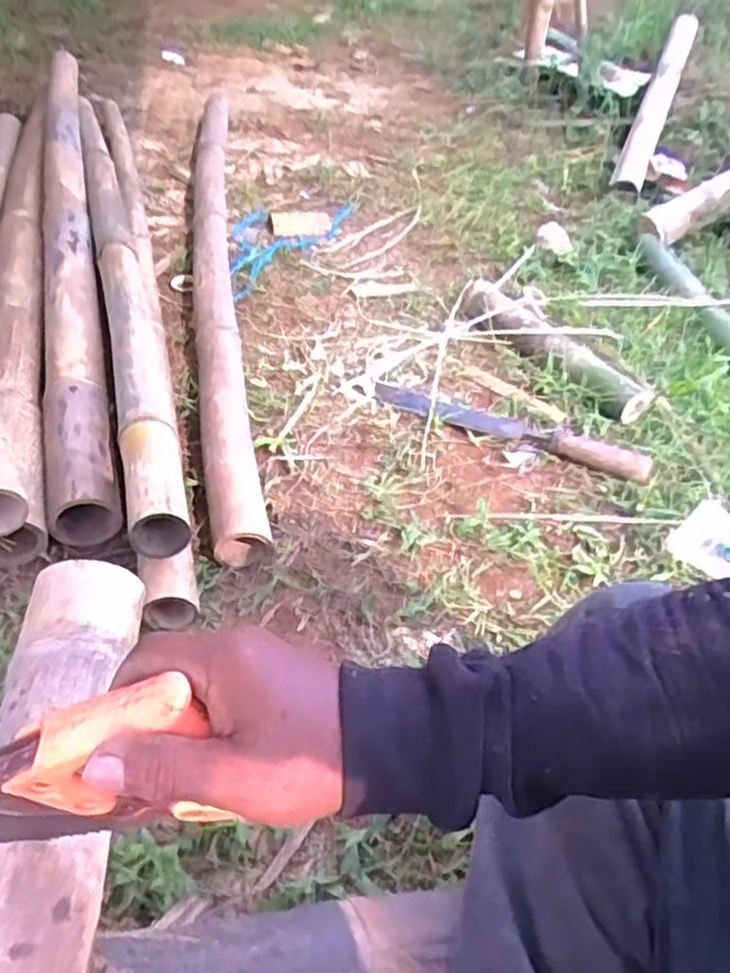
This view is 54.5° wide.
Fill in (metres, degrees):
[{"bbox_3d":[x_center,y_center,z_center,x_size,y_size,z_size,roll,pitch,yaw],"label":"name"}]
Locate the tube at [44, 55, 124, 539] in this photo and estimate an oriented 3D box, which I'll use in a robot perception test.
[{"bbox_3d":[-0.557,-0.447,1.329,0.103,0.109,1.465,-8,44,-17],"label":"tube"}]

